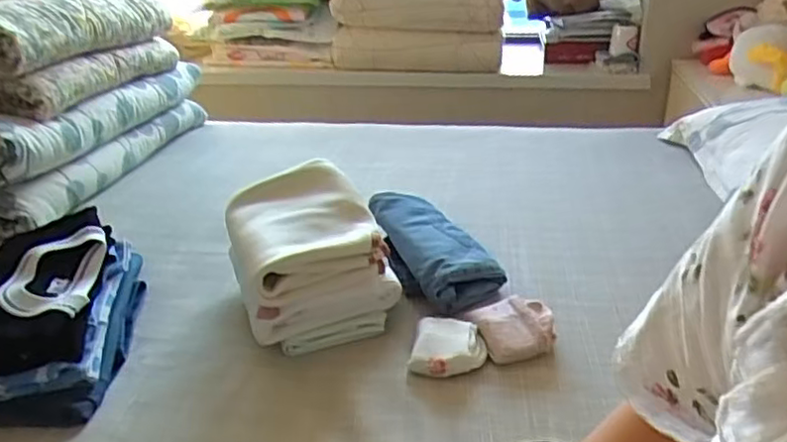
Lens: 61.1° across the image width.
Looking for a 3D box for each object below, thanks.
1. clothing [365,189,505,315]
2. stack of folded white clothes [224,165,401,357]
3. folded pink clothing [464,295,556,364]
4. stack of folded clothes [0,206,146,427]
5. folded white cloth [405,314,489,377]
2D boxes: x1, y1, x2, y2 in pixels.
[{"bbox_3d":[0.047,0.039,0.851,0.127,0.080,0.206,-12,27,-21],"label":"clothing"},{"bbox_3d":[-0.099,0.040,0.782,0.159,0.153,0.173,-11,27,-18],"label":"stack of folded white clothes"},{"bbox_3d":[0.135,0.119,0.735,0.085,0.033,0.078,-8,26,-12],"label":"folded pink clothing"},{"bbox_3d":[-0.375,0.097,0.732,0.144,0.110,0.257,-4,26,-5],"label":"stack of folded clothes"},{"bbox_3d":[0.060,0.137,0.711,0.075,0.029,0.078,6,27,17],"label":"folded white cloth"}]

